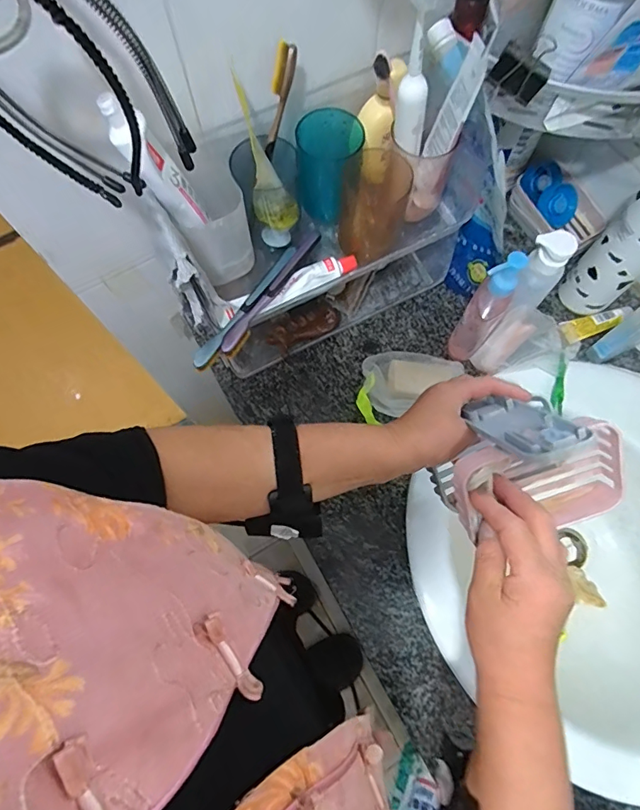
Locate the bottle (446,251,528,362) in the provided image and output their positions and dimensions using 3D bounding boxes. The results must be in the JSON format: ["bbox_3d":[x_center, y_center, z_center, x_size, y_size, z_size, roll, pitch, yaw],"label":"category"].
[{"bbox_3d":[0.190,-0.107,0.541,0.043,0.184,0.051,37,76,12],"label":"bottle"}]

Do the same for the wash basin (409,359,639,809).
[{"bbox_3d":[0.346,0.189,0.603,0.457,0.148,0.444,41,77,12],"label":"wash basin"}]

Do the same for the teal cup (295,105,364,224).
[{"bbox_3d":[0.011,-0.256,0.511,0.070,0.102,0.074,2,72,1],"label":"teal cup"}]

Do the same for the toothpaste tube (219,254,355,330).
[{"bbox_3d":[-0.036,-0.126,0.509,0.162,0.029,0.038,-23,73,-7],"label":"toothpaste tube"}]

